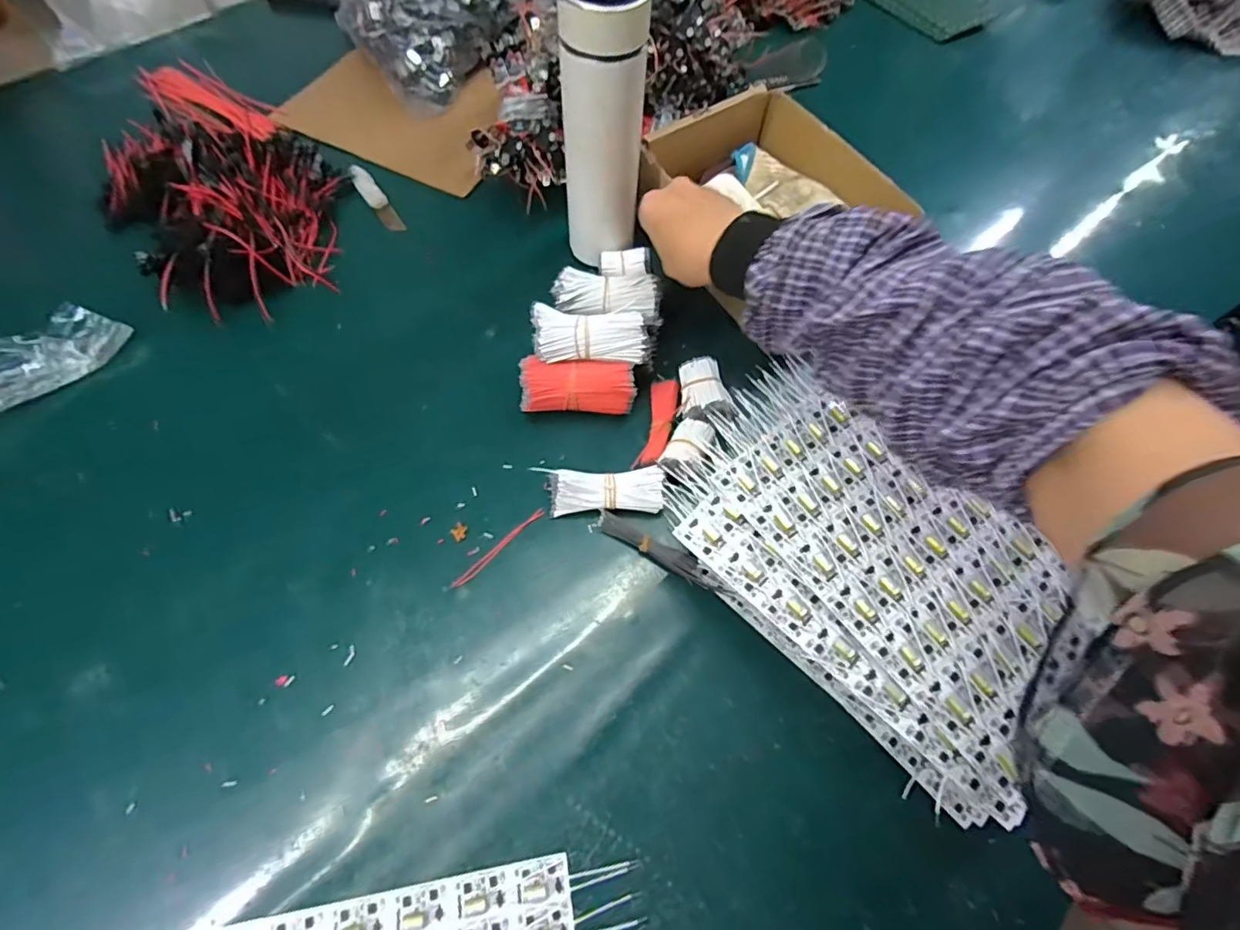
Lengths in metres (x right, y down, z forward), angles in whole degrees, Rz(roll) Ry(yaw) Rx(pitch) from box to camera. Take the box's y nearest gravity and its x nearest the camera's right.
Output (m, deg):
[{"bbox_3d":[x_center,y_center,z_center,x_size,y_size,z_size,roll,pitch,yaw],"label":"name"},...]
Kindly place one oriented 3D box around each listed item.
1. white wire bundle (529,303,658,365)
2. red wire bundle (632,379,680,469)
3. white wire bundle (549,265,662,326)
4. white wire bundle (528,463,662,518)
[{"bbox_3d":[-0.020,-0.104,0.450,0.098,0.035,0.045,-2,64,-4],"label":"white wire bundle"},{"bbox_3d":[0.033,-0.037,0.473,0.025,0.010,0.087,14,64,4],"label":"red wire bundle"},{"bbox_3d":[-0.010,-0.147,0.483,0.092,0.022,0.041,6,64,-1],"label":"white wire bundle"},{"bbox_3d":[-0.012,0.020,0.434,0.092,0.029,0.034,-4,65,-5],"label":"white wire bundle"}]

